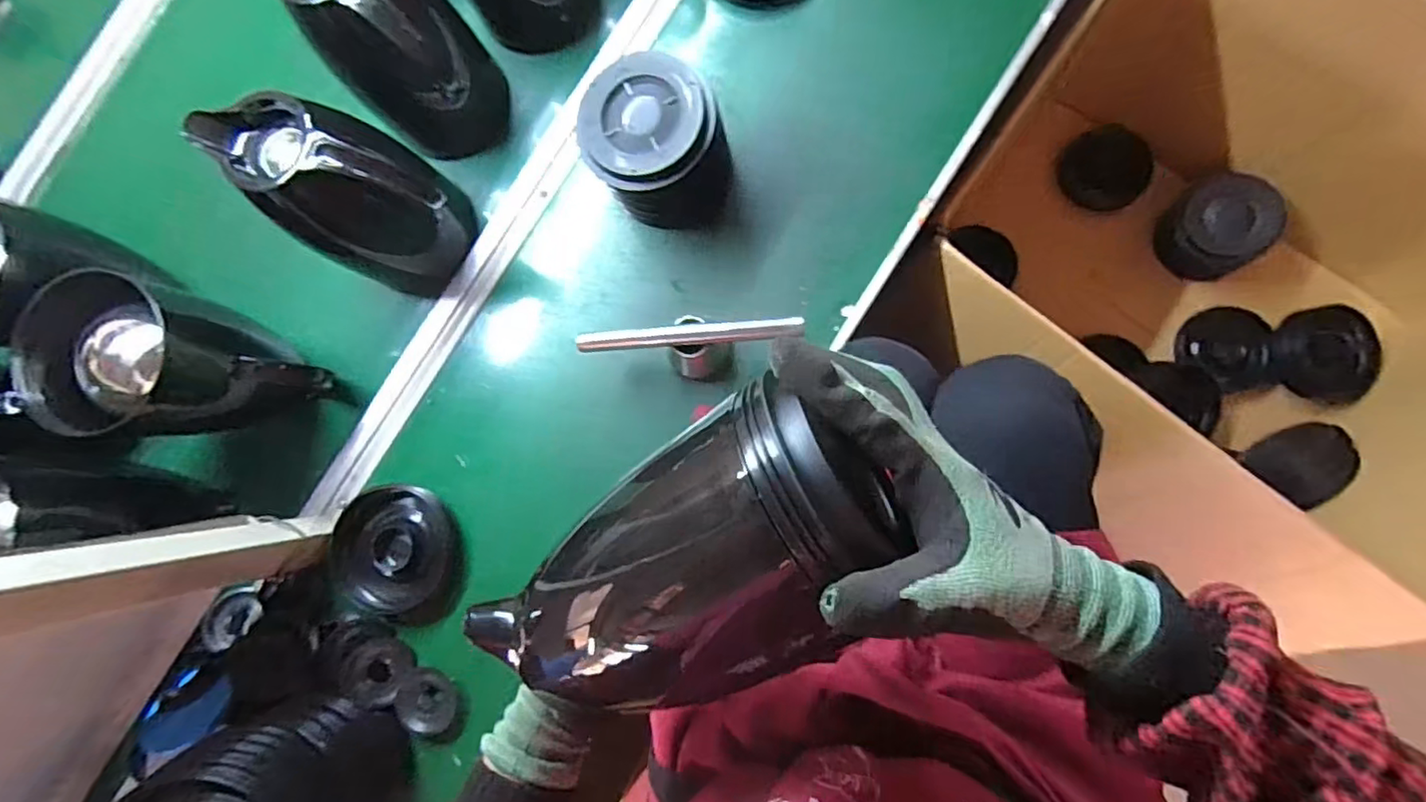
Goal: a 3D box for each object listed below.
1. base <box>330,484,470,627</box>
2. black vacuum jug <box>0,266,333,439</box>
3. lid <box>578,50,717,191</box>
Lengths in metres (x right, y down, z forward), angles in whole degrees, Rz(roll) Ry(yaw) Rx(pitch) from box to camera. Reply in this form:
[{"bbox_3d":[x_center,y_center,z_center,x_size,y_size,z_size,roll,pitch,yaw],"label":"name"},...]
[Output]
[{"bbox_3d":[-0.306,0.151,0.599,0.136,0.025,0.117,24,88,9],"label":"base"},{"bbox_3d":[-0.453,-0.026,0.549,0.143,0.186,0.127,16,87,9],"label":"black vacuum jug"},{"bbox_3d":[-0.060,-0.242,0.523,0.114,0.013,0.114,-1,84,8],"label":"lid"}]

